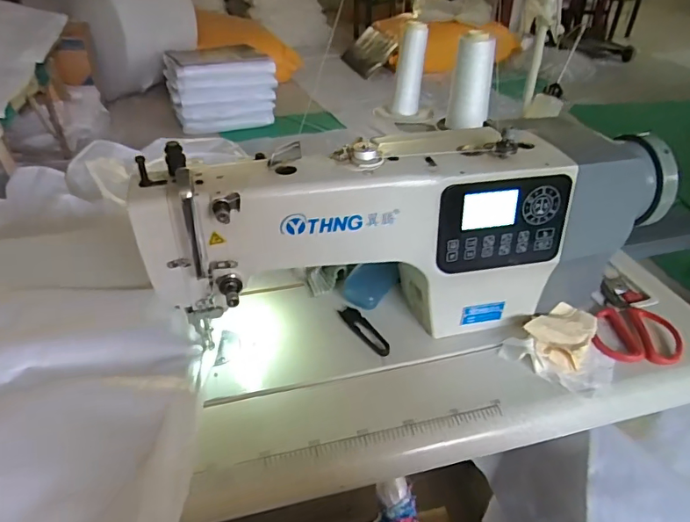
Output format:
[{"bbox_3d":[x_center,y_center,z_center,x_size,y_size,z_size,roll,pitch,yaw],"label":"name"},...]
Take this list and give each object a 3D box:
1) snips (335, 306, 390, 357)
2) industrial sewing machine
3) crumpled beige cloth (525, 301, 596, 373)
[{"bbox_3d":[0.023,0.086,0.638,0.024,0.008,0.102,-18,41,-24],"label":"snips"},{"bbox_3d":[0.080,-0.036,0.606,0.593,0.239,0.167,-9,38,-13],"label":"industrial sewing machine"},{"bbox_3d":[0.271,0.089,0.624,0.070,0.024,0.105,29,45,32],"label":"crumpled beige cloth"}]

